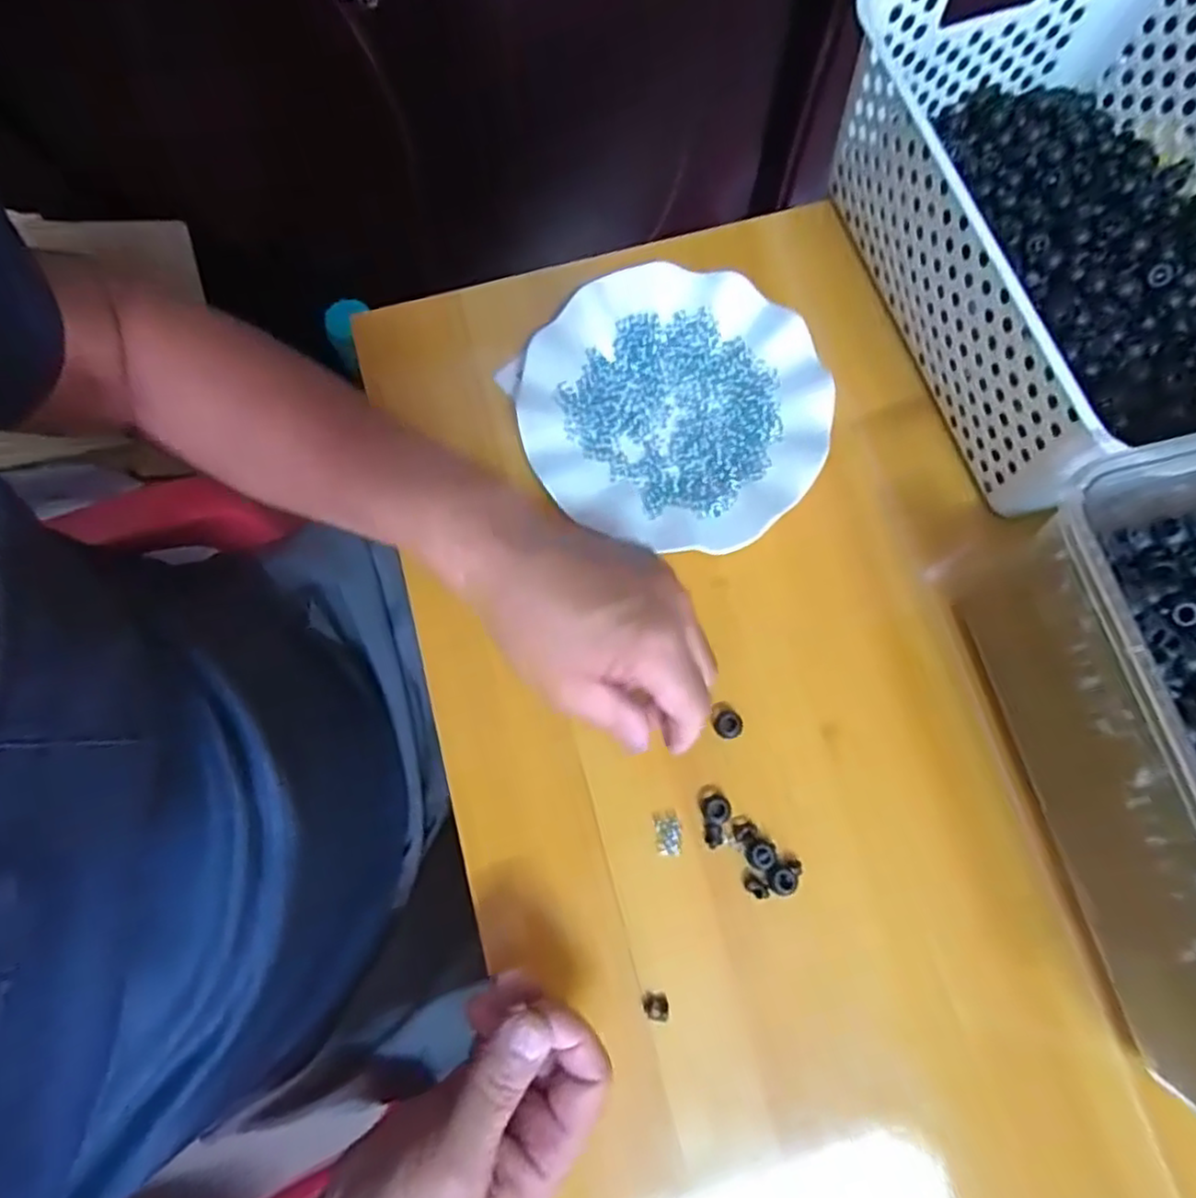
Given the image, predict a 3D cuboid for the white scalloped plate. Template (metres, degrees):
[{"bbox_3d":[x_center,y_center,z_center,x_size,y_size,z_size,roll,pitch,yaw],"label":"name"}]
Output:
[{"bbox_3d":[0.046,-0.117,0.420,0.179,0.019,0.178,0,76,2],"label":"white scalloped plate"}]

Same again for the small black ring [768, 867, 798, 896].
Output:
[{"bbox_3d":[0.097,0.148,0.357,0.015,0.004,0.014,0,76,2],"label":"small black ring"}]

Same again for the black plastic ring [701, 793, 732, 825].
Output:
[{"bbox_3d":[0.065,0.115,0.372,0.016,0.004,0.015,0,76,2],"label":"black plastic ring"}]

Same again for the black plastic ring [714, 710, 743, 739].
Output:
[{"bbox_3d":[0.072,0.070,0.379,0.014,0.009,0.015,0,76,2],"label":"black plastic ring"}]

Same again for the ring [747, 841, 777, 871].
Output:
[{"bbox_3d":[0.087,0.136,0.361,0.015,0.006,0.014,0,76,2],"label":"ring"}]

